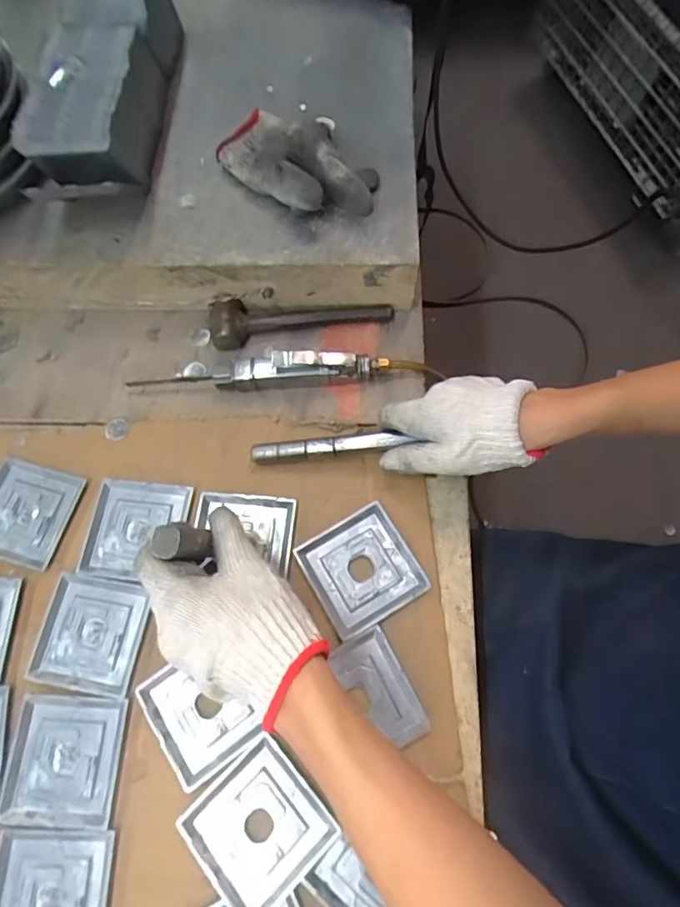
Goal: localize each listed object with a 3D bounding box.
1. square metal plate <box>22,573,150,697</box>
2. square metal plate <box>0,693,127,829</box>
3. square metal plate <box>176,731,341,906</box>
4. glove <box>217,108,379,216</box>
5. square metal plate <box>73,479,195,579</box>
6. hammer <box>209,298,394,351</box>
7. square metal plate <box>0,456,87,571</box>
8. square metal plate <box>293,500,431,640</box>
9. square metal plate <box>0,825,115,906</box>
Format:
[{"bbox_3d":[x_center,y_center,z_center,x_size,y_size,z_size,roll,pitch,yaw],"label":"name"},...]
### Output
[{"bbox_3d":[-0.218,0.157,0.448,0.090,0.007,0.091,8,70,5],"label":"square metal plate"},{"bbox_3d":[-0.224,0.246,0.413,0.089,0.005,0.090,2,70,3],"label":"square metal plate"},{"bbox_3d":[-0.062,0.285,0.391,0.090,0.011,0.092,-42,74,-12],"label":"square metal plate"},{"bbox_3d":[-0.036,-0.290,0.503,0.177,0.045,0.092,40,76,15],"label":"glove"},{"bbox_3d":[-0.191,0.071,0.477,0.087,0.010,0.090,6,70,5],"label":"square metal plate"},{"bbox_3d":[-0.042,-0.150,0.539,0.193,0.033,0.046,-10,70,-1],"label":"hammer"},{"bbox_3d":[-0.302,0.055,0.488,0.092,0.008,0.091,14,71,7],"label":"square metal plate"},{"bbox_3d":[0.019,0.102,0.451,0.088,0.010,0.090,-29,71,-8],"label":"square metal plate"},{"bbox_3d":[-0.218,0.333,0.381,0.089,0.004,0.091,0,70,3],"label":"square metal plate"}]

